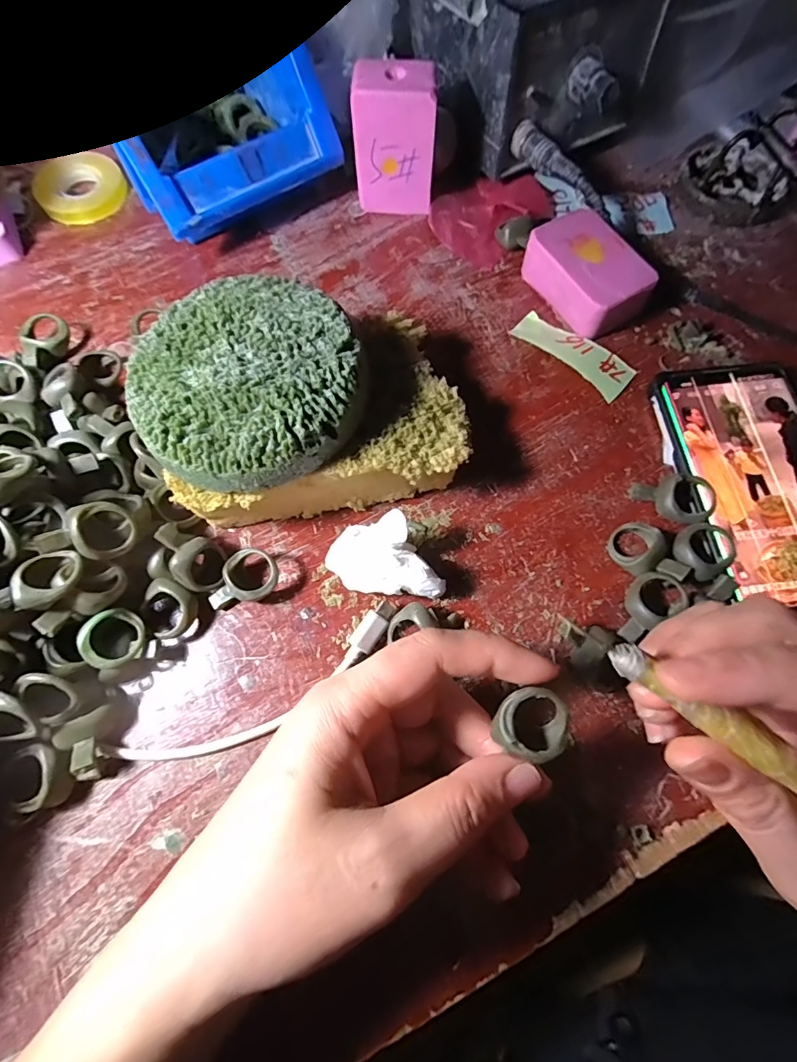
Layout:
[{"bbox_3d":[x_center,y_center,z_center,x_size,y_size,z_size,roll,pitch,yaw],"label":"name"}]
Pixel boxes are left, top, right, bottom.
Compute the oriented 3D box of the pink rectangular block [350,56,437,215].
[{"bbox_3d":[-0.002,-0.243,0.282,0.048,0.074,0.024,7,71,4],"label":"pink rectangular block"}]

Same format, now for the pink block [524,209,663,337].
[{"bbox_3d":[0.115,-0.155,0.273,0.045,0.028,0.070,-29,72,-9],"label":"pink block"}]

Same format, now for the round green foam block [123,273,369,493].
[{"bbox_3d":[-0.067,-0.070,0.199,0.096,0.019,0.100,-29,74,-9],"label":"round green foam block"}]

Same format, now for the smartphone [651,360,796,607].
[{"bbox_3d":[0.194,-0.018,0.233,0.080,0.013,0.158,-7,70,-2],"label":"smartphone"}]

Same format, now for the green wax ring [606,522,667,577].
[{"bbox_3d":[0.118,0.008,0.222,0.023,0.016,0.025,0,70,1],"label":"green wax ring"}]

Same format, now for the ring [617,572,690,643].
[{"bbox_3d":[0.116,0.034,0.212,0.035,0.017,0.022,-32,73,-10],"label":"ring"}]

